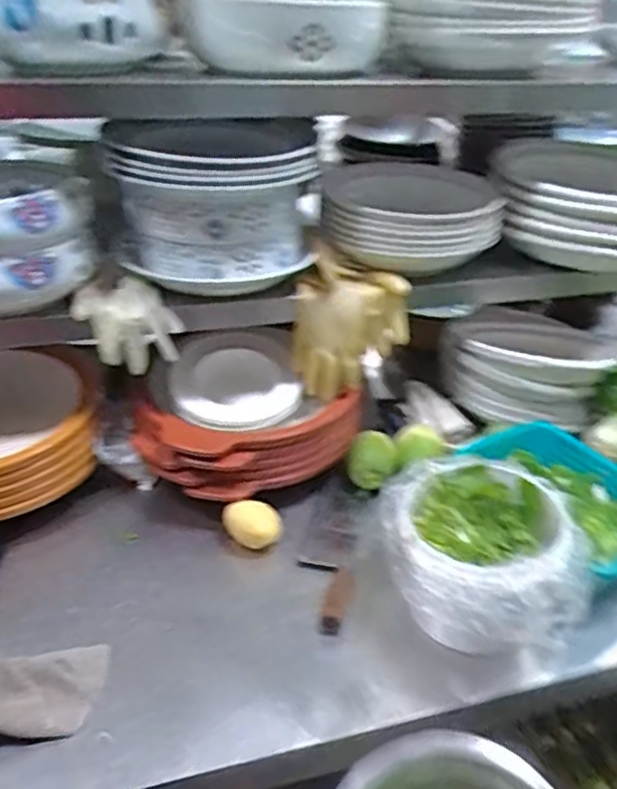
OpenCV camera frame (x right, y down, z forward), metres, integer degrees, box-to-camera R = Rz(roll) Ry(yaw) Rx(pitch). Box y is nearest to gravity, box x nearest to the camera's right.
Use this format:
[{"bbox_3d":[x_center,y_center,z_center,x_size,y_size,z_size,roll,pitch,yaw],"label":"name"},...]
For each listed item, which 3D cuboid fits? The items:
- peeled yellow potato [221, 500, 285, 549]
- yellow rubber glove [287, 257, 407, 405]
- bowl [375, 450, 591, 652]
[{"bbox_3d":[-0.084,0.196,0.967,0.084,0.062,0.071,11,33,14],"label":"peeled yellow potato"},{"bbox_3d":[0.063,-0.113,1.048,0.175,0.186,0.092,-15,36,-26],"label":"yellow rubber glove"},{"bbox_3d":[0.214,0.216,0.845,0.225,0.164,0.242,1,32,-1],"label":"bowl"}]

